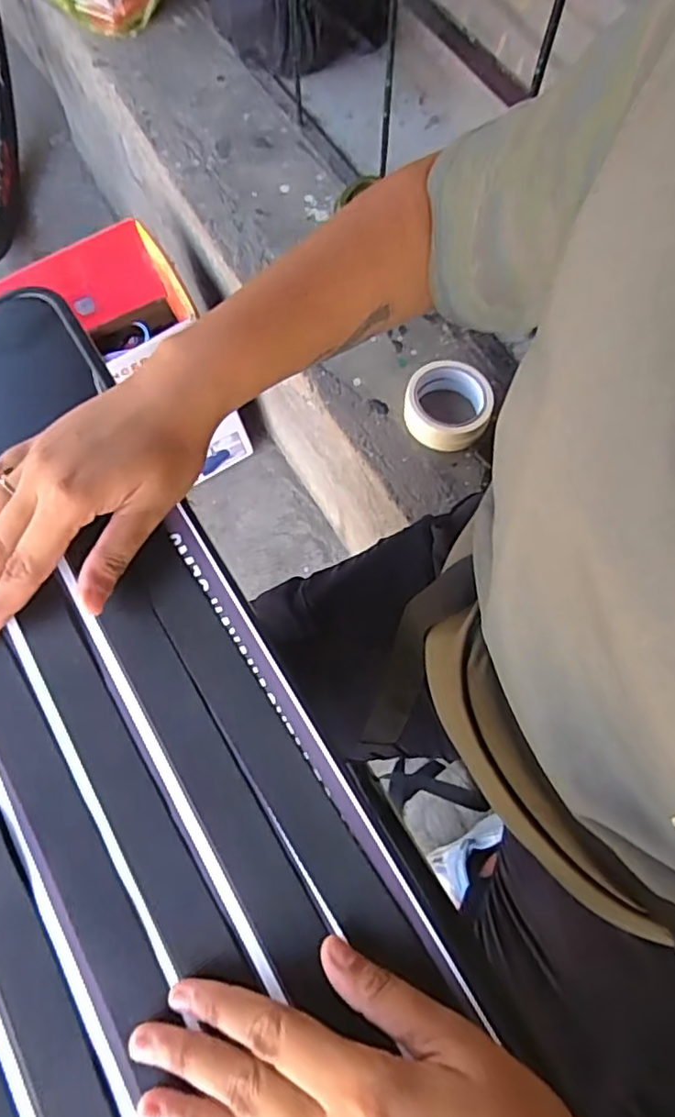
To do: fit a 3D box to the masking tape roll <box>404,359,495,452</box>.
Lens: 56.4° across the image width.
[{"bbox_3d":[0.130,-0.180,0.737,0.096,0.039,0.099,1,68,-2],"label":"masking tape roll"}]

